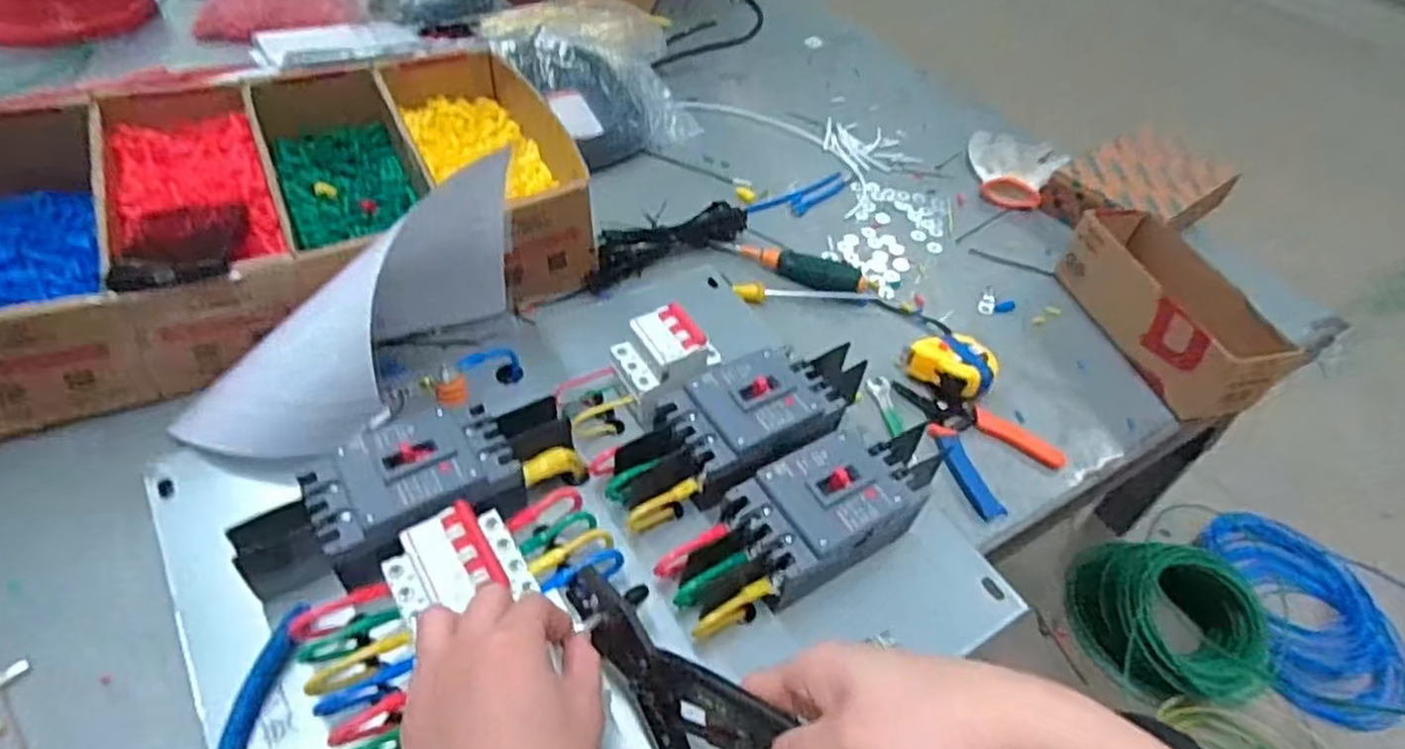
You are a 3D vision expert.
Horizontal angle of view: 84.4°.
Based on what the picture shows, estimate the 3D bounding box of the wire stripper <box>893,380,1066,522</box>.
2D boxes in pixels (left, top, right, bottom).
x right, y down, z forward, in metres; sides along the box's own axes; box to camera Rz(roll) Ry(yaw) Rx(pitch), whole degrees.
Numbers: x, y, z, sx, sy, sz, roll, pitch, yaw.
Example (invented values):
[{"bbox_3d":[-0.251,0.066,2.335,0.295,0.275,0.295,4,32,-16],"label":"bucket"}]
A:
[{"bbox_3d":[0.250,0.053,0.691,0.107,0.016,0.152,-14,49,-19],"label":"wire stripper"}]

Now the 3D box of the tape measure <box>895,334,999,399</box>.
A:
[{"bbox_3d":[0.234,-0.008,0.724,0.071,0.035,0.076,-25,53,-27],"label":"tape measure"}]

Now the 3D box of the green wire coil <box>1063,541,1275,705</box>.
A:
[{"bbox_3d":[0.612,0.324,1.015,0.210,0.111,0.197,4,47,-5],"label":"green wire coil"}]

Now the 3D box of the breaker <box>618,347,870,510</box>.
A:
[{"bbox_3d":[0.037,0.040,0.600,0.235,0.072,0.087,-24,55,-28],"label":"breaker"}]

